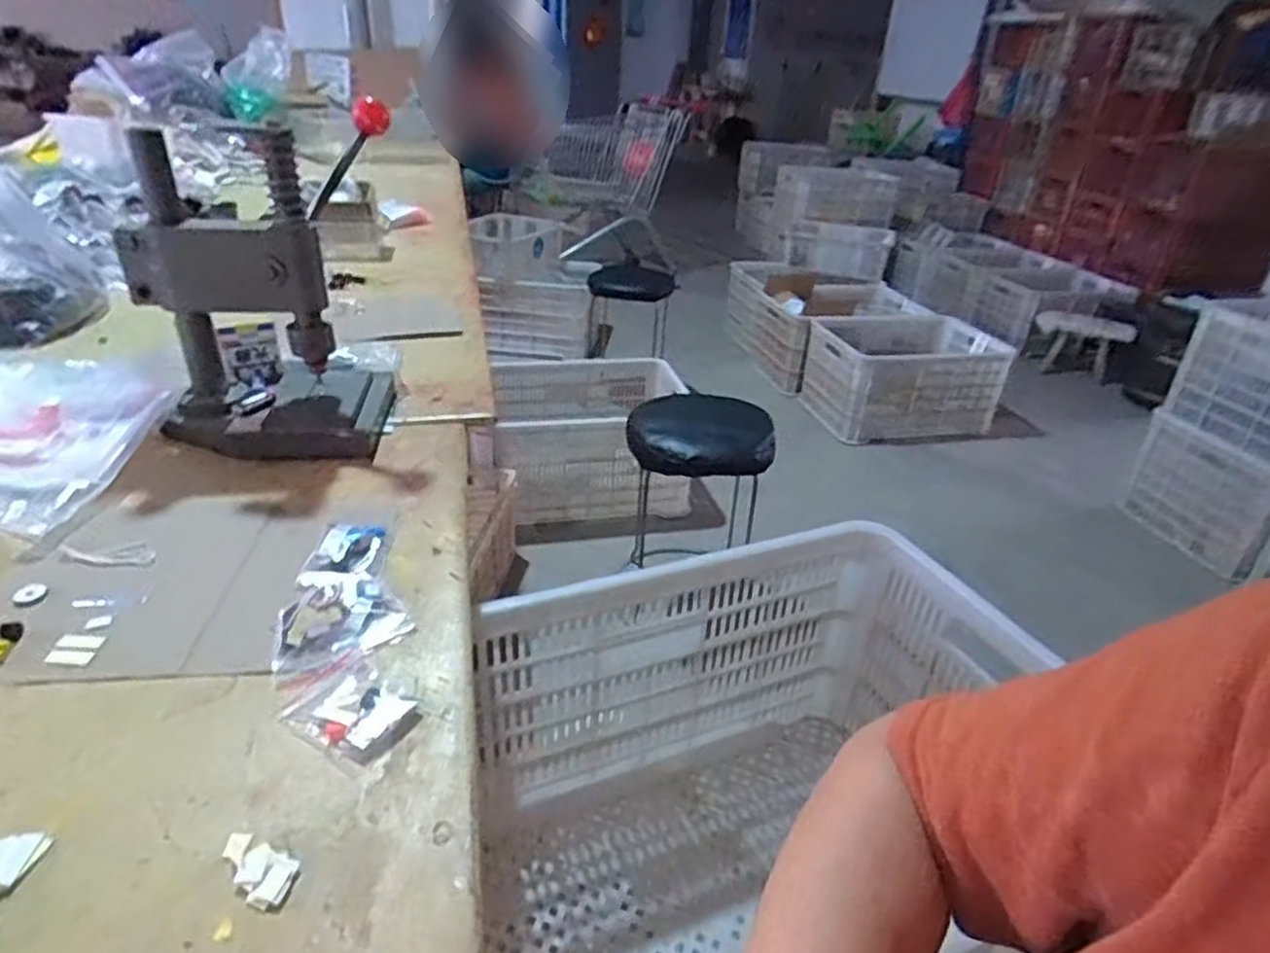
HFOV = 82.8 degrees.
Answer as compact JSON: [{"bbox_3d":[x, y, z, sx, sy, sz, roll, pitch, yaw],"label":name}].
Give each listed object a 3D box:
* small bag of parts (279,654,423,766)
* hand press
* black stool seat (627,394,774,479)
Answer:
[{"bbox_3d":[-0.176,0.145,0.457,0.073,0.011,0.062,19,34,26],"label":"small bag of parts"},{"bbox_3d":[-0.371,-0.183,0.724,0.226,0.288,0.165,3,30,0],"label":"hand press"},{"bbox_3d":[0.137,-0.091,1.496,0.295,0.073,0.259,6,30,4],"label":"black stool seat"}]

